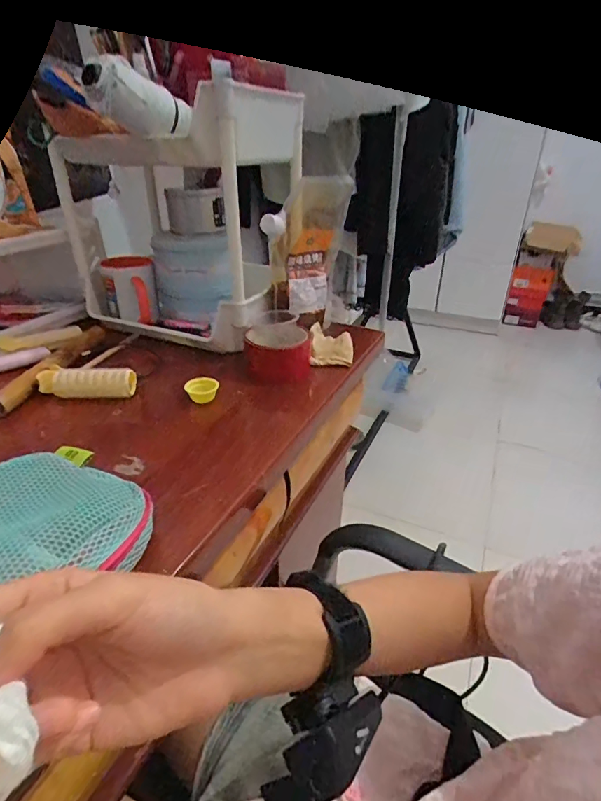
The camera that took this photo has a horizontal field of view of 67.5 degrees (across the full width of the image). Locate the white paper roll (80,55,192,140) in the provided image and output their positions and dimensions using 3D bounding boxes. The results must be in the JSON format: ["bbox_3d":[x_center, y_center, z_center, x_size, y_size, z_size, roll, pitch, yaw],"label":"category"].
[{"bbox_3d":[-0.167,-0.315,0.480,0.050,0.050,0.116,28,20,38],"label":"white paper roll"}]

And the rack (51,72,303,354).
[{"bbox_3d":[-0.174,-0.271,0.660,0.304,0.297,0.213,14,32,21],"label":"rack"}]

